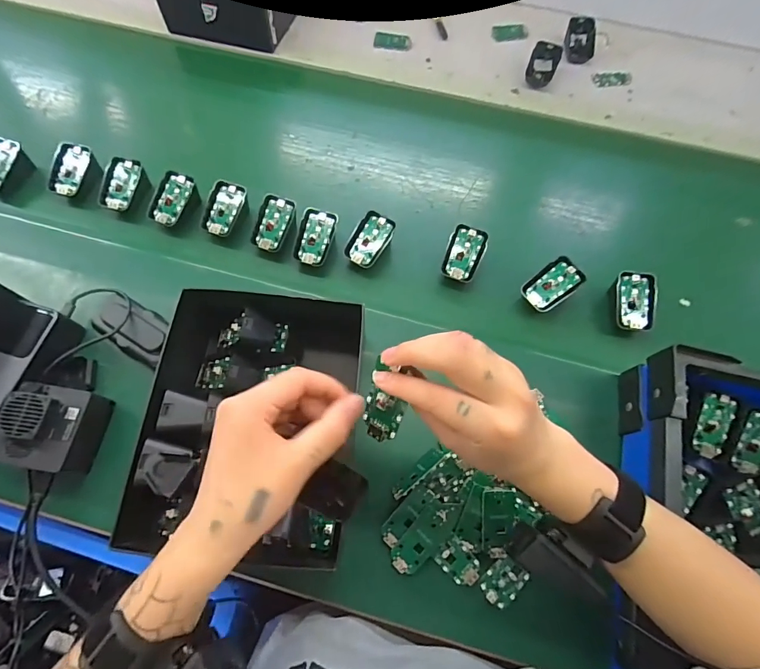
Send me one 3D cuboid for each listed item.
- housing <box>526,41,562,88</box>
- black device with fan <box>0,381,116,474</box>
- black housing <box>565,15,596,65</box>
[{"bbox_3d":[0.263,-0.437,0.667,0.046,0.035,0.065,19,67,7],"label":"housing"},{"bbox_3d":[-0.321,0.092,0.405,0.075,0.057,0.079,10,66,3],"label":"black device with fan"},{"bbox_3d":[0.341,-0.504,0.705,0.045,0.032,0.078,6,66,2],"label":"black housing"}]

